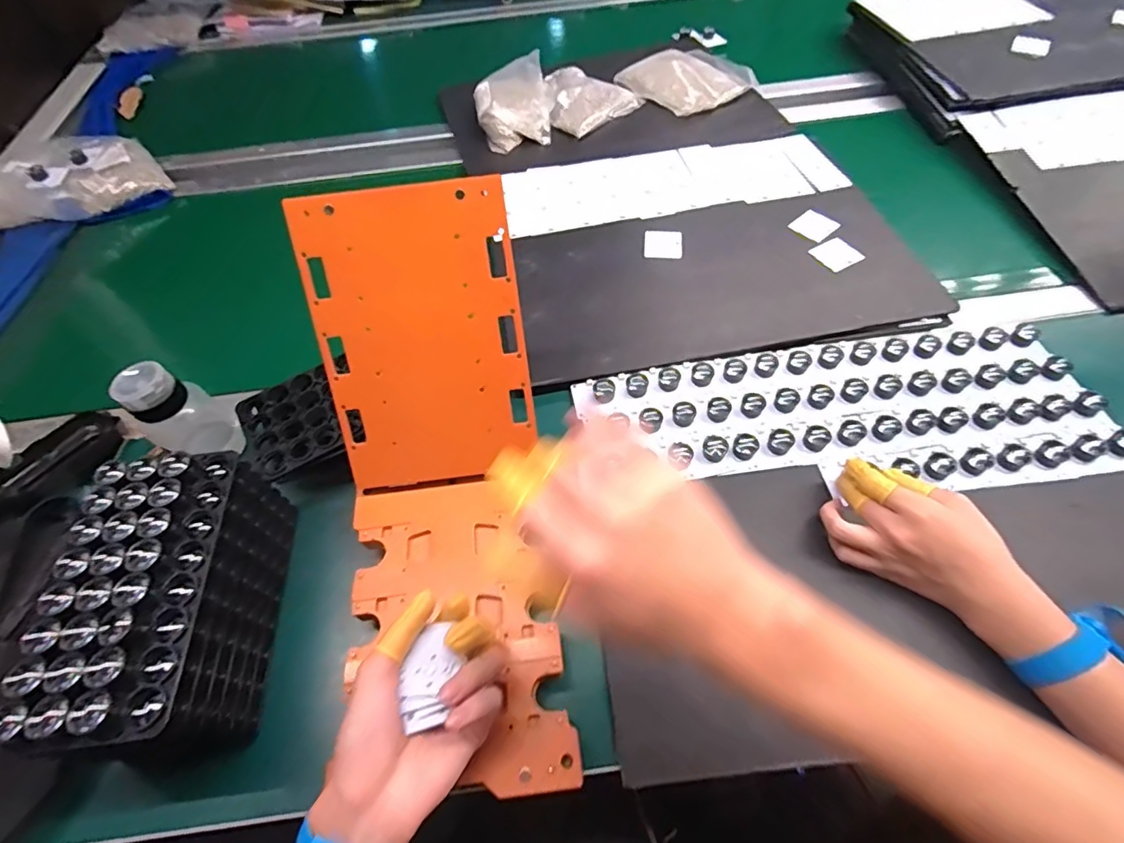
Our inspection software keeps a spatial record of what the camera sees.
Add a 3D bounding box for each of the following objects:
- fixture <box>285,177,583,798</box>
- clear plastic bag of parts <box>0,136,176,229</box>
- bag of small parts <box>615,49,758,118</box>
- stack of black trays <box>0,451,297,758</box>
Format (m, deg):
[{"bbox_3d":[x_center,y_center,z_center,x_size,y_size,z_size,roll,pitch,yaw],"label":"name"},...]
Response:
[{"bbox_3d":[-0.088,0.038,0.410,0.166,0.117,0.418,-11,89,-6],"label":"fixture"},{"bbox_3d":[-0.725,-0.344,0.782,0.233,0.056,0.168,-39,63,-21],"label":"clear plastic bag of parts"},{"bbox_3d":[0.199,-0.561,0.862,0.166,0.032,0.183,-33,61,-18],"label":"bag of small parts"},{"bbox_3d":[-0.289,0.138,0.393,0.101,0.115,0.204,-6,57,-2],"label":"stack of black trays"}]

